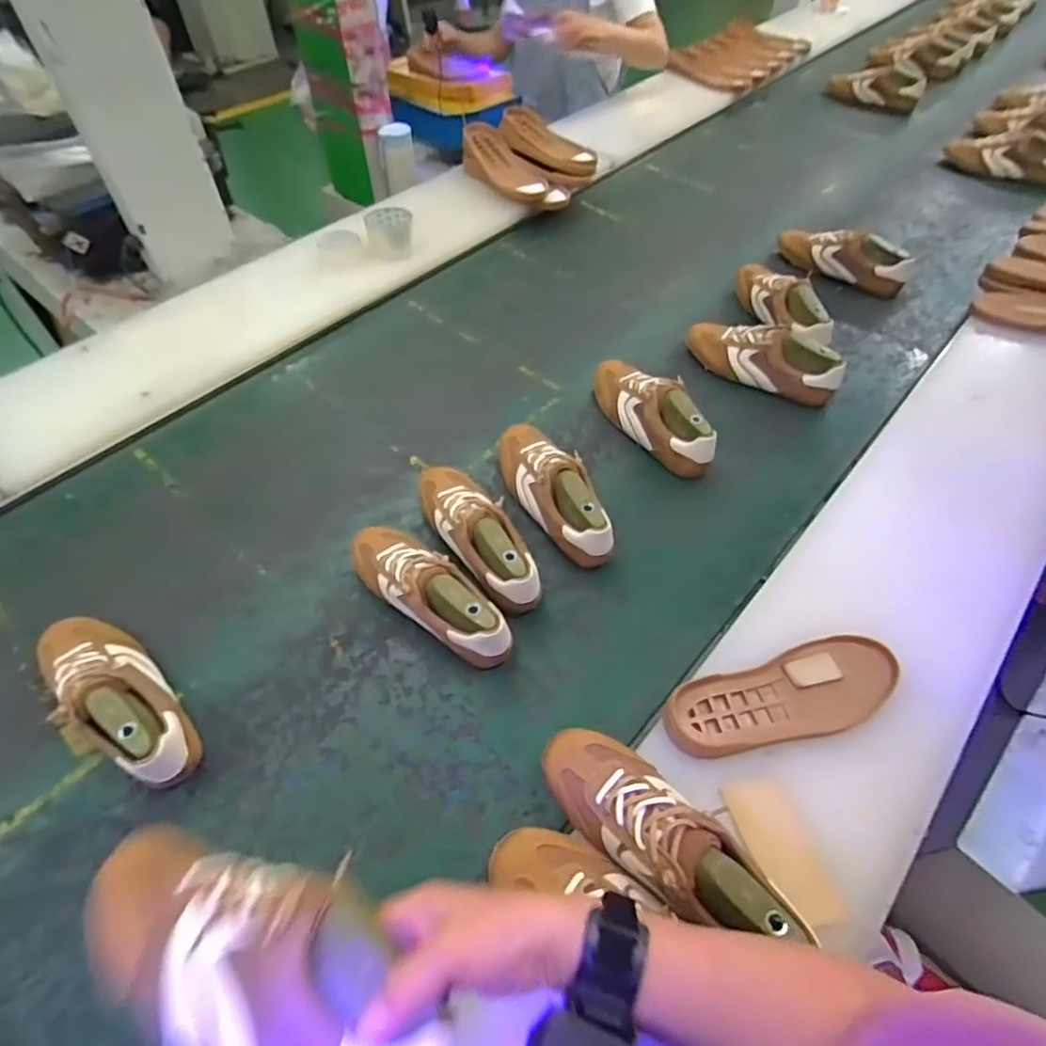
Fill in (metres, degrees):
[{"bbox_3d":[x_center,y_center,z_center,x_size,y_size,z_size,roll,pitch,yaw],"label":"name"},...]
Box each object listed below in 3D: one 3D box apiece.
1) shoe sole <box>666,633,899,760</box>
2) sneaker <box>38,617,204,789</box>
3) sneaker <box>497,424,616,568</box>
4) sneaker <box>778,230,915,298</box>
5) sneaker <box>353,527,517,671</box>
[{"bbox_3d":[0.285,0.186,0.641,0.244,0.036,0.090,-14,52,-12],"label":"shoe sole"},{"bbox_3d":[-0.442,0.187,0.656,0.237,0.085,0.089,32,59,21],"label":"sneaker"},{"bbox_3d":[0.040,-0.055,0.833,0.078,0.096,0.259,-24,57,-17],"label":"sneaker"},{"bbox_3d":[0.640,-0.537,1.214,0.254,0.086,0.083,28,58,18],"label":"sneaker"},{"bbox_3d":[-0.120,0.080,0.742,0.247,0.087,0.082,37,61,23],"label":"sneaker"}]

